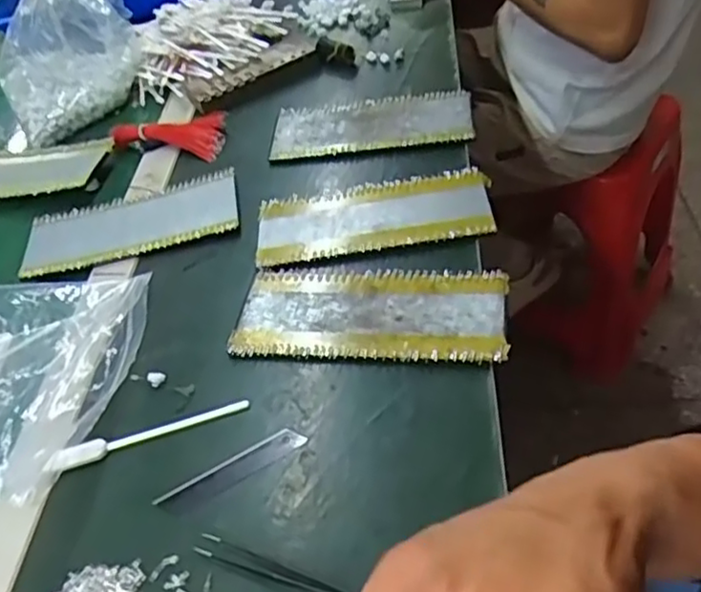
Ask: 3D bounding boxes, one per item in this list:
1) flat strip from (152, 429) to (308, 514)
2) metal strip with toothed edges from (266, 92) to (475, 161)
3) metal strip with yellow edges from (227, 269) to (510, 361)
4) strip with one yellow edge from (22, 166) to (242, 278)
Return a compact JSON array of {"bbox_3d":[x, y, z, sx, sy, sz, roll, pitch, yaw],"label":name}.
[{"bbox_3d":[-0.076,0.114,0.425,0.098,0.004,0.019,-27,46,-12],"label":"flat strip"},{"bbox_3d":[0.019,-0.173,0.660,0.199,0.007,0.081,-3,52,13],"label":"metal strip with toothed edges"},{"bbox_3d":[0.014,0.011,0.492,0.198,0.006,0.083,0,50,13],"label":"metal strip with yellow edges"},{"bbox_3d":[-0.201,-0.074,0.601,0.192,0.010,0.087,-13,46,0],"label":"strip with one yellow edge"}]

